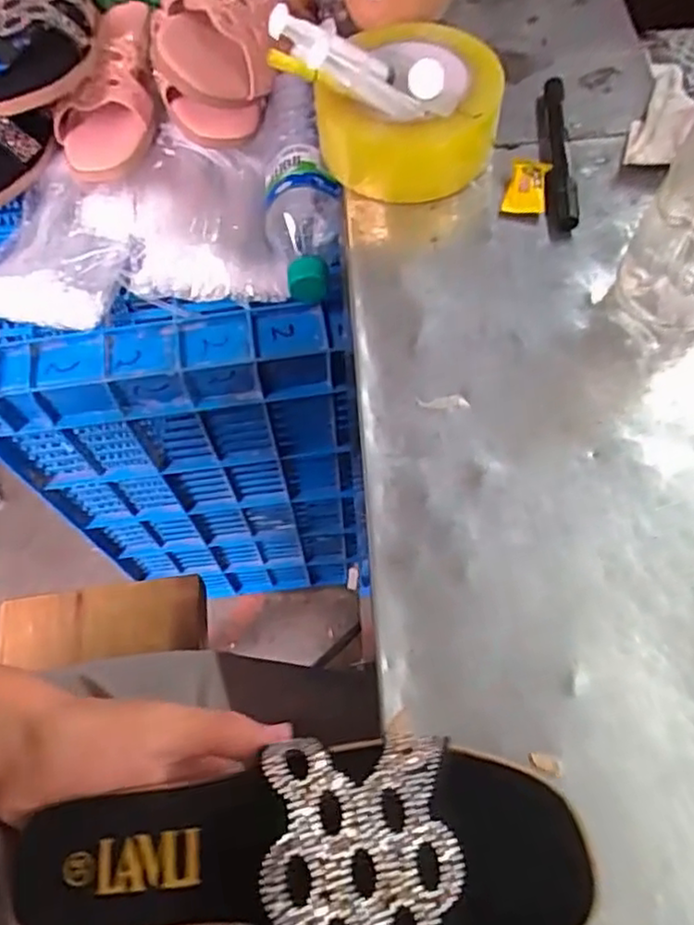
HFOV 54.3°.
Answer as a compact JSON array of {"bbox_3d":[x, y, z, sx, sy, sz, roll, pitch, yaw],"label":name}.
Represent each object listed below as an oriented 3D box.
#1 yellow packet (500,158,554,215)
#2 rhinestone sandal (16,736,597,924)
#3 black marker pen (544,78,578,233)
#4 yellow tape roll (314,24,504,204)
[{"bbox_3d":[0.120,-0.182,0.449,0.026,0.016,0.037,15,66,9],"label":"yellow packet"},{"bbox_3d":[-0.027,0.158,0.267,0.230,0.063,0.081,-8,65,11],"label":"rhinestone sandal"},{"bbox_3d":[0.143,-0.209,0.454,0.018,0.012,0.127,4,64,4],"label":"black marker pen"},{"bbox_3d":[0.045,-0.234,0.448,0.106,0.052,0.111,-1,64,1],"label":"yellow tape roll"}]

